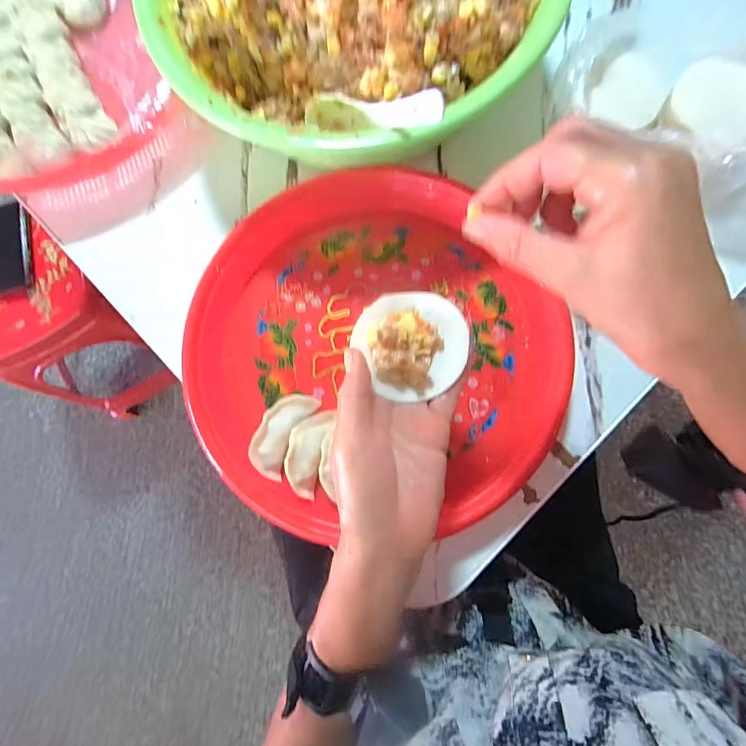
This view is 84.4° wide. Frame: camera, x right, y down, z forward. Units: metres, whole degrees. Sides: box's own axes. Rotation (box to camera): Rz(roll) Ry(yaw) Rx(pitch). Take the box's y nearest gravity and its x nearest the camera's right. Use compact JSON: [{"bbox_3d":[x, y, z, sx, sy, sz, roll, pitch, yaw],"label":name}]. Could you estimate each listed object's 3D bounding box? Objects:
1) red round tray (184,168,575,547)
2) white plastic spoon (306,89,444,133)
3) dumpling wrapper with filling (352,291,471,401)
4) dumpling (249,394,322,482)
[{"bbox_3d":[-0.002,-0.018,0.356,0.303,0.041,0.320,0,80,3],"label":"red round tray"},{"bbox_3d":[-0.001,-0.193,0.307,0.128,0.029,0.018,26,85,37],"label":"white plastic spoon"},{"bbox_3d":[0.026,-0.021,0.265,0.068,0.018,0.072,-1,83,5],"label":"dumpling wrapper with filling"},{"bbox_3d":[-0.078,0.051,0.350,0.032,0.023,0.075,28,83,7],"label":"dumpling"}]

